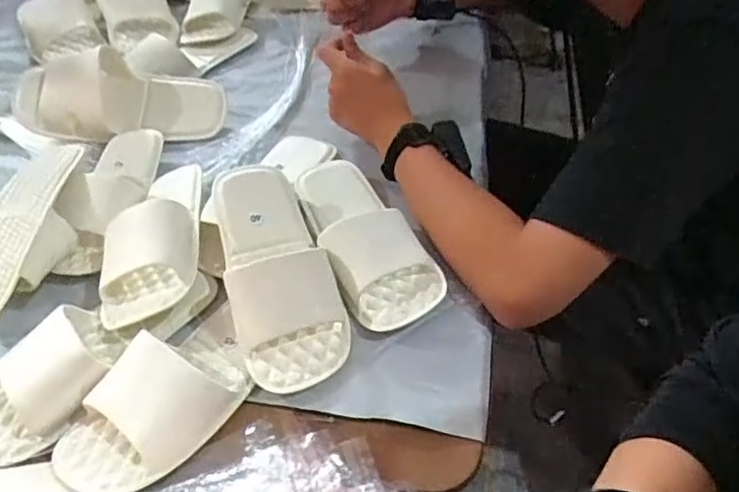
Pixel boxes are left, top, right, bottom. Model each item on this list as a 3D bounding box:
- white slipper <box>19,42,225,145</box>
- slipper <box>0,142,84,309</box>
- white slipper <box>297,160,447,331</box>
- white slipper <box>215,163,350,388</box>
[{"bbox_3d":[-0.325,-0.190,0.762,0.265,0.054,0.113,-1,79,-8],"label":"white slipper"},{"bbox_3d":[-0.360,-0.014,0.595,0.106,0.077,0.193,6,46,10],"label":"slipper"},{"bbox_3d":[-0.007,-0.007,0.612,0.099,0.062,0.225,-22,48,-16],"label":"white slipper"},{"bbox_3d":[-0.088,0.016,0.551,0.097,0.050,0.236,-16,67,-11],"label":"white slipper"}]

